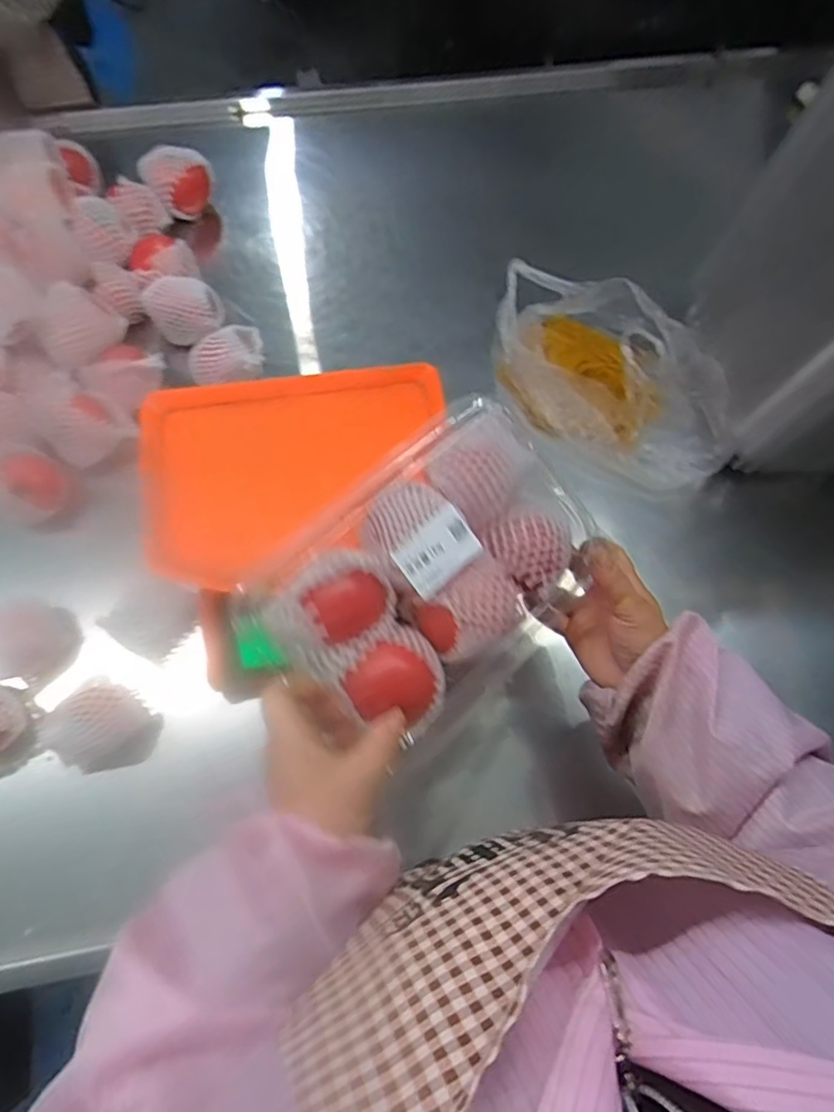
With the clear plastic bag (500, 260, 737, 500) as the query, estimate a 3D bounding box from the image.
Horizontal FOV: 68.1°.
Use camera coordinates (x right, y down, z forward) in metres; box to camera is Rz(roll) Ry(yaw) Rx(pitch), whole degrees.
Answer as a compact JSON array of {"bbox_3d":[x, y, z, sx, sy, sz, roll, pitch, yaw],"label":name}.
[{"bbox_3d":[0.223,-0.214,0.722,0.187,0.078,0.335,-42,76,-17],"label":"clear plastic bag"}]

